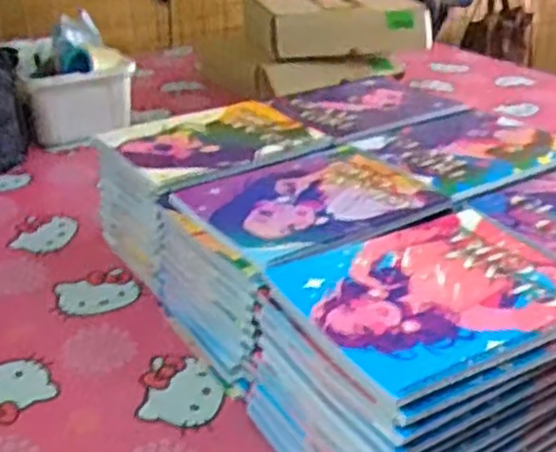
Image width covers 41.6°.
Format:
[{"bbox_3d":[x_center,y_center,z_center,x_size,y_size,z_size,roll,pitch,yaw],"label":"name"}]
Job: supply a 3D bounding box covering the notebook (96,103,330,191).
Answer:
[{"bbox_3d":[-0.063,-0.089,0.746,0.204,0.011,0.149,-18,33,-29],"label":"notebook"}]

